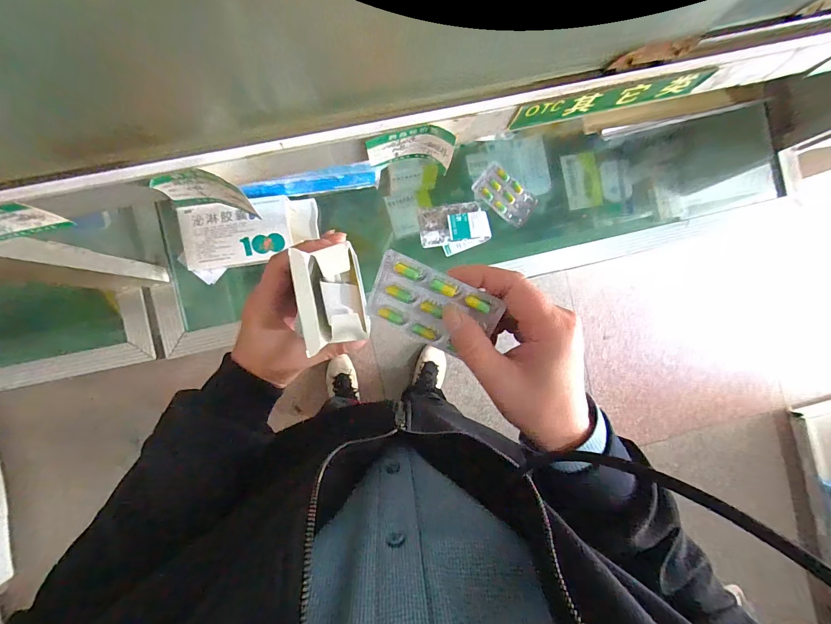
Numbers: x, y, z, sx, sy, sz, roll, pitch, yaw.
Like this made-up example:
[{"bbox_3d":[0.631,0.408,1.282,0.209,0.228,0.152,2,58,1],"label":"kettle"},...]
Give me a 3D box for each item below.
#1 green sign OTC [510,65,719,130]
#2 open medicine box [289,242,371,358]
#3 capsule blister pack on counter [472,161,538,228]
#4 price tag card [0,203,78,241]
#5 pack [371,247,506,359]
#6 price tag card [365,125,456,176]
[{"bbox_3d":[0.134,-0.146,0.255,0.141,0.025,0.005,-14,90,-5],"label":"green sign OTC"},{"bbox_3d":[-0.062,-0.013,0.286,0.045,0.047,0.075,-10,90,-5],"label":"open medicine box"},{"bbox_3d":[0.133,-0.173,0.546,0.095,0.008,0.055,44,87,5],"label":"capsule blister pack on counter"},{"bbox_3d":[-0.256,-0.054,0.229,0.059,0.040,0.006,-13,90,-5],"label":"price tag card"},{"bbox_3d":[0.012,-0.003,0.267,0.091,0.013,0.053,26,115,8],"label":"pack"},{"bbox_3d":[-0.003,-0.109,0.247,0.056,0.034,0.013,-1,89,-5],"label":"price tag card"}]

